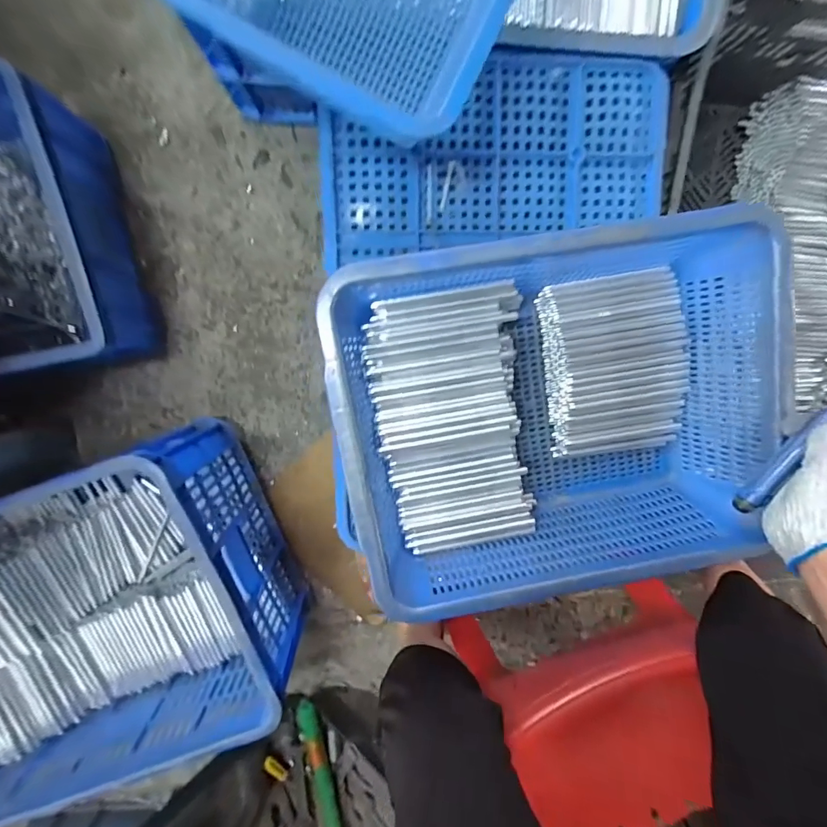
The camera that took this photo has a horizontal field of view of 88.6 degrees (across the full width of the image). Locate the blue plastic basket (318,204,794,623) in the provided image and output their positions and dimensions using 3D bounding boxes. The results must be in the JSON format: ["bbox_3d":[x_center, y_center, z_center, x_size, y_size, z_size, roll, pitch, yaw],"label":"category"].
[{"bbox_3d":[0.146,-0.007,0.467,0.438,0.136,0.358,-13,100,-4],"label":"blue plastic basket"}]

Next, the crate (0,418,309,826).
[{"bbox_3d":[-0.517,0.312,0.656,0.593,0.264,0.420,-22,101,-1],"label":"crate"}]

